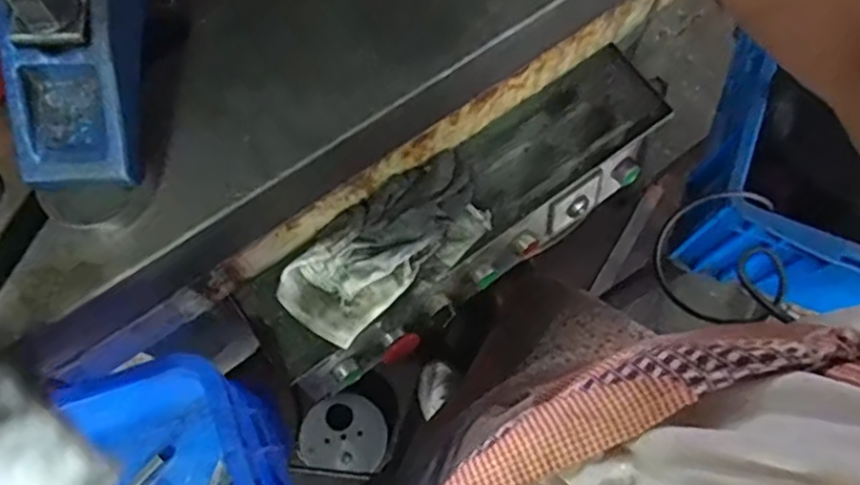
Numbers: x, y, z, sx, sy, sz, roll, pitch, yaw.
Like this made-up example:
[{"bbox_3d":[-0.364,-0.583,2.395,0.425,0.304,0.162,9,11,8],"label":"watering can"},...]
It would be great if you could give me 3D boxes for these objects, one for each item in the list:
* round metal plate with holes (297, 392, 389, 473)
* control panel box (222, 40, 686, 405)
[{"bbox_3d":[-0.151,0.336,1.215,0.160,0.010,0.128,10,77,-17],"label":"round metal plate with holes"},{"bbox_3d":[0.041,-0.019,0.637,0.425,0.091,0.113,-36,76,-12],"label":"control panel box"}]

